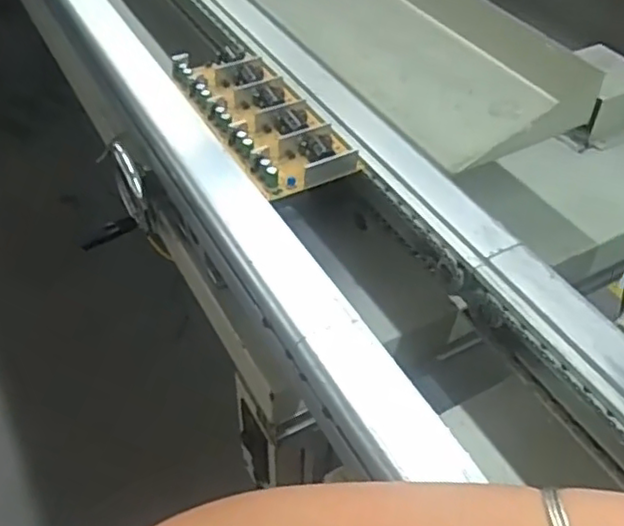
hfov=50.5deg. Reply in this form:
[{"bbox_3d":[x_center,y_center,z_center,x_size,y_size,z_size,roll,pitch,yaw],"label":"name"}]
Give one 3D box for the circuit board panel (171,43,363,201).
[{"bbox_3d":[-0.049,-0.135,0.598,0.090,0.024,0.208,-20,49,-23],"label":"circuit board panel"}]

